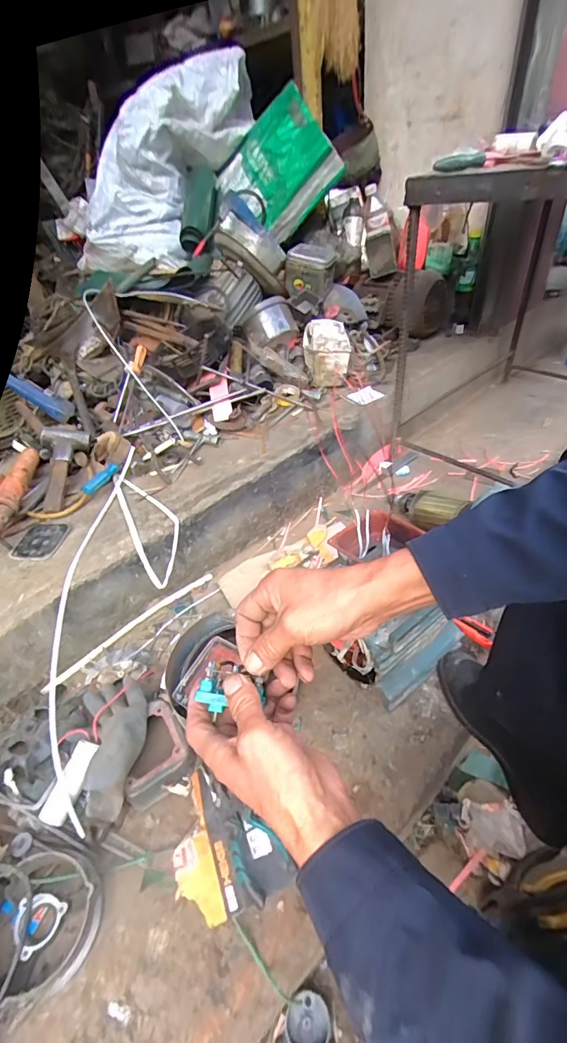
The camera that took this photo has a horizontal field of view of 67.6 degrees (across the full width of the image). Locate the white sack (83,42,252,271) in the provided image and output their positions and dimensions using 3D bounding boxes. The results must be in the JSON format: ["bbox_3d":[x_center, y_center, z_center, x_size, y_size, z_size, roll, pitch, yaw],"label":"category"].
[{"bbox_3d":[-0.327,-1.040,1.210,0.276,0.262,0.684,31,88,36],"label":"white sack"}]

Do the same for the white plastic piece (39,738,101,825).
[{"bbox_3d":[-0.286,0.349,0.569,0.028,0.022,0.097,10,60,20],"label":"white plastic piece"}]

